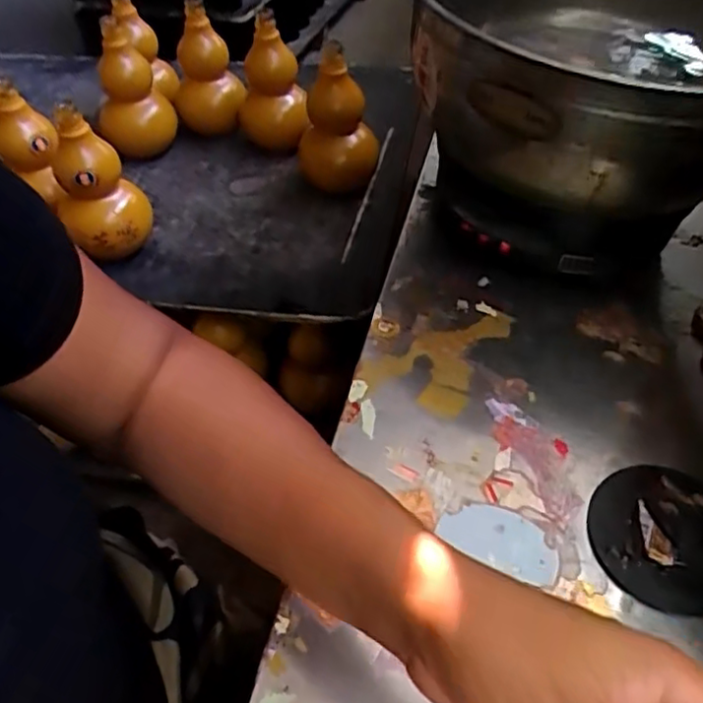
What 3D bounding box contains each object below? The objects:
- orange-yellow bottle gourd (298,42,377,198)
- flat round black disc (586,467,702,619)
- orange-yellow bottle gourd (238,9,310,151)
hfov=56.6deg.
[{"bbox_3d":[-0.018,-0.279,0.789,0.077,0.162,0.084,-16,48,-11],"label":"orange-yellow bottle gourd"},{"bbox_3d":[0.185,0.106,0.388,0.080,0.014,0.087,3,48,1],"label":"flat round black disc"},{"bbox_3d":[-0.100,-0.338,0.818,0.083,0.164,0.091,-10,47,-5],"label":"orange-yellow bottle gourd"}]

